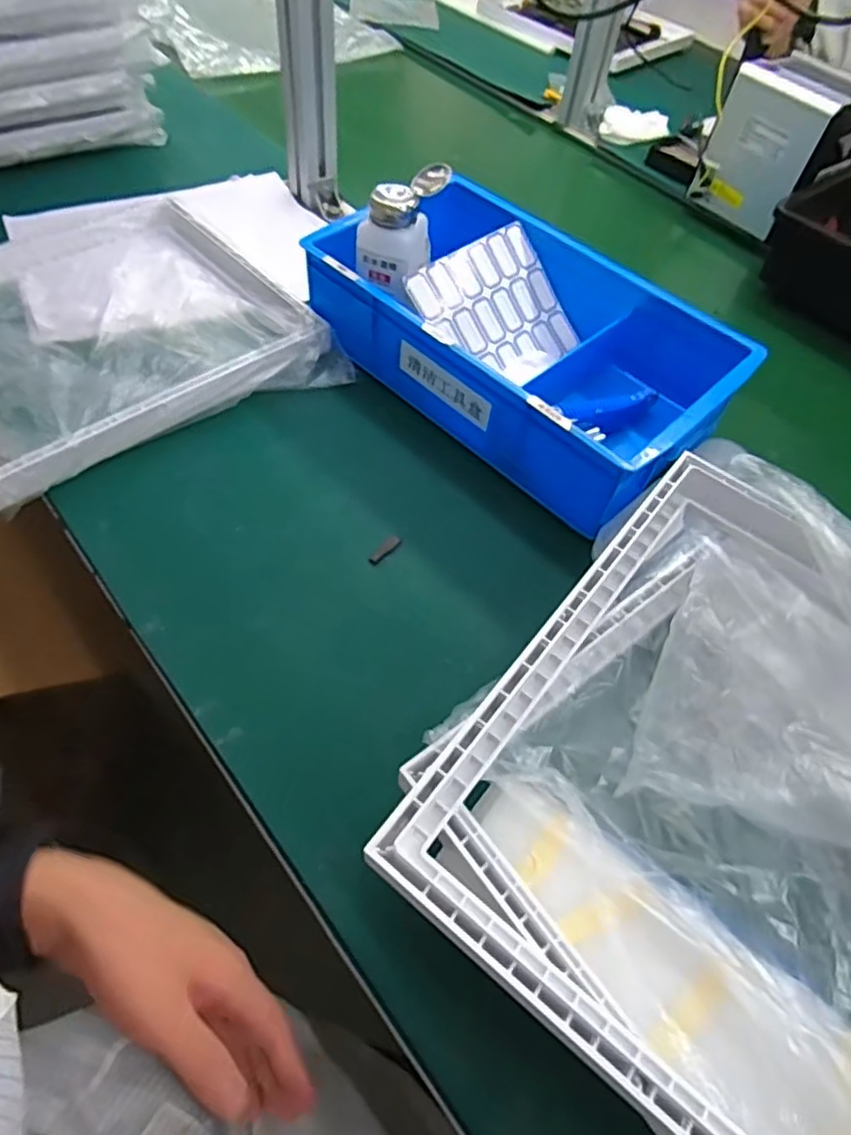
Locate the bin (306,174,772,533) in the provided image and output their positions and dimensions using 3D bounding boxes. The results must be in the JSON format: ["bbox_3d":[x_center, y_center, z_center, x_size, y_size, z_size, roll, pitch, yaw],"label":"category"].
[{"bbox_3d":[0.090,-0.202,0.560,0.208,0.100,0.336,-38,66,-26],"label":"bin"}]

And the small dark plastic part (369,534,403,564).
[{"bbox_3d":[-0.030,-0.014,0.488,0.011,0.004,0.030,36,60,19],"label":"small dark plastic part"}]

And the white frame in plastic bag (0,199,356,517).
[{"bbox_3d":[-0.284,-0.214,0.584,0.352,0.032,0.320,-36,65,-25],"label":"white frame in plastic bag"}]

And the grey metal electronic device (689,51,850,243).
[{"bbox_3d":[0.414,-0.489,0.758,0.114,0.135,0.128,-31,63,-23],"label":"grey metal electronic device"}]

